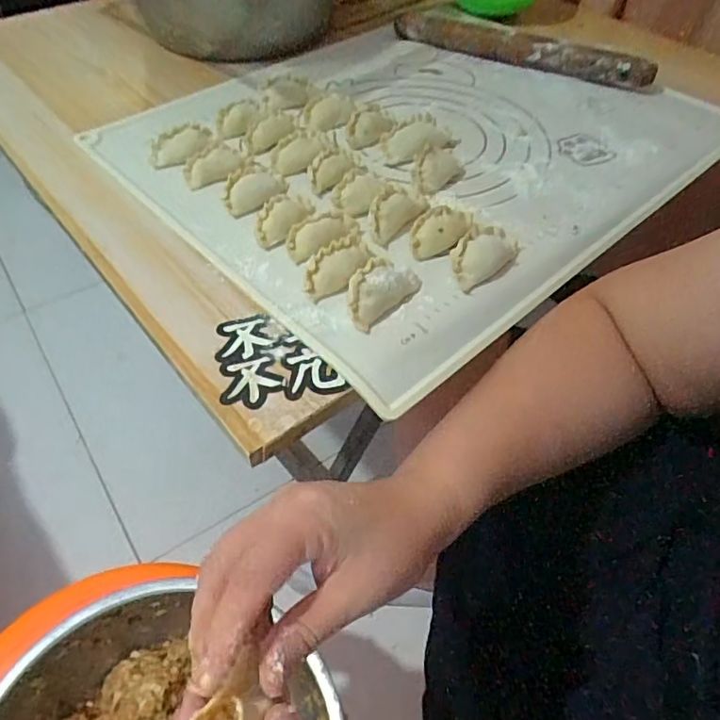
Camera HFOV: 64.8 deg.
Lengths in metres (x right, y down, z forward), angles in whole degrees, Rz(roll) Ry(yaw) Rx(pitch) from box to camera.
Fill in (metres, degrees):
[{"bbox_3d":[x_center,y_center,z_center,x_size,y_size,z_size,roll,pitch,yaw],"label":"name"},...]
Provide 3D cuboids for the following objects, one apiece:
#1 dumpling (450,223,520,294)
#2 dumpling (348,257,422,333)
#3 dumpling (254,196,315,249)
[{"bbox_3d":[0.086,-0.073,0.392,0.032,0.022,0.060,35,56,23],"label":"dumpling"},{"bbox_3d":[0.012,-0.046,0.368,0.028,0.020,0.060,35,56,23],"label":"dumpling"},{"bbox_3d":[-0.057,-0.107,0.417,0.025,0.016,0.057,17,51,10],"label":"dumpling"}]

